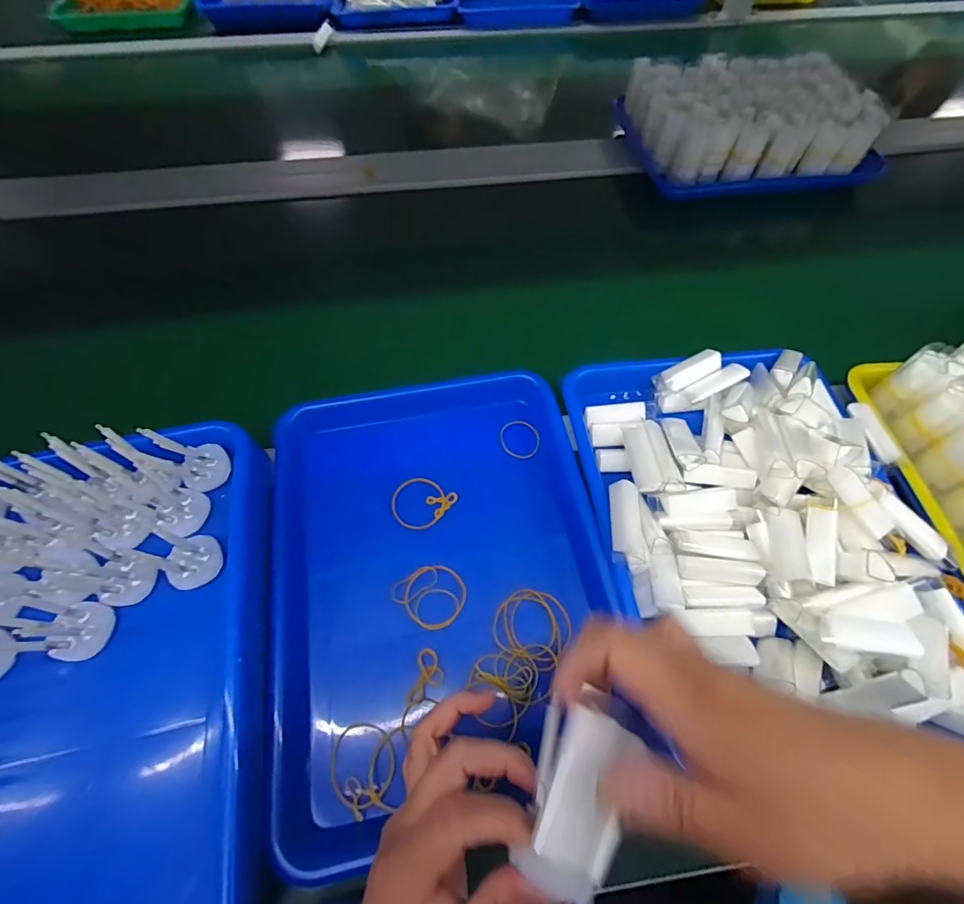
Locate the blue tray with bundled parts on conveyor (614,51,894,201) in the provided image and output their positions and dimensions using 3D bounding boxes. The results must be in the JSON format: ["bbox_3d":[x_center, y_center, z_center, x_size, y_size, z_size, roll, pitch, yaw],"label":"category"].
[{"bbox_3d":[0.372,-0.460,0.620,0.313,0.079,0.200,-4,62,-2],"label":"blue tray with bundled parts on conveyor"}]

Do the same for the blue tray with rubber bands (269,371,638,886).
[{"bbox_3d":[-0.029,0.083,0.348,0.242,0.035,0.328,-8,62,-5],"label":"blue tray with rubber bands"}]

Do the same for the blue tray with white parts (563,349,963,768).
[{"bbox_3d":[0.211,0.046,0.346,0.245,0.053,0.319,-6,62,-4],"label":"blue tray with white parts"}]

